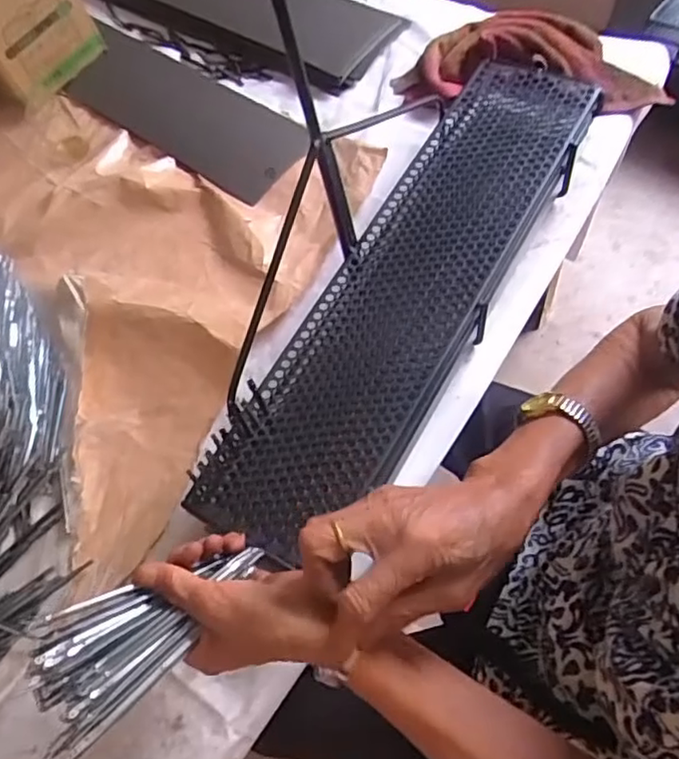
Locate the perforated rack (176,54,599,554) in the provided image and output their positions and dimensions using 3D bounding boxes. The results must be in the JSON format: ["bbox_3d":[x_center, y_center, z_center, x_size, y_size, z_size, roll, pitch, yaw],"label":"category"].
[{"bbox_3d":[0.080,-0.099,0.644,0.153,0.050,0.597,28,71,16],"label":"perforated rack"}]

